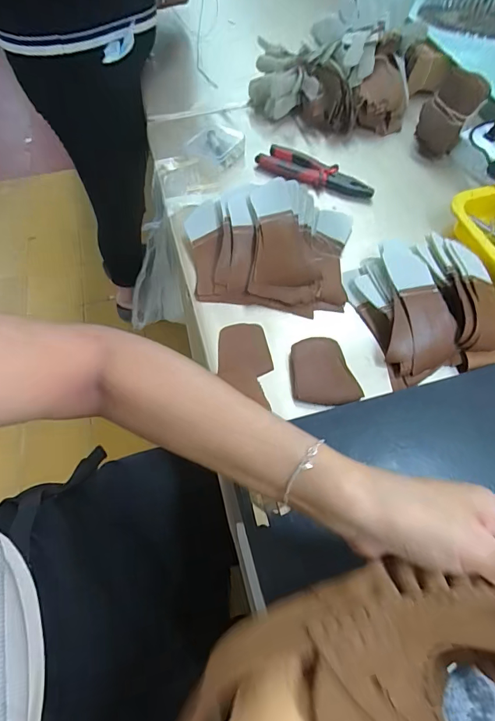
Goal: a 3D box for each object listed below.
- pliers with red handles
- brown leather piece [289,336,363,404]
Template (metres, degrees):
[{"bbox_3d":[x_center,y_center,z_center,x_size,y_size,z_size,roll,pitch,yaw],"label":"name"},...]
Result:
[{"bbox_3d":[0.100,-0.284,0.593,0.183,0.022,0.049,36,67,19],"label":"pliers with red handles"},{"bbox_3d":[0.081,0.011,0.431,0.066,0.013,0.087,-8,60,-4],"label":"brown leather piece"}]

